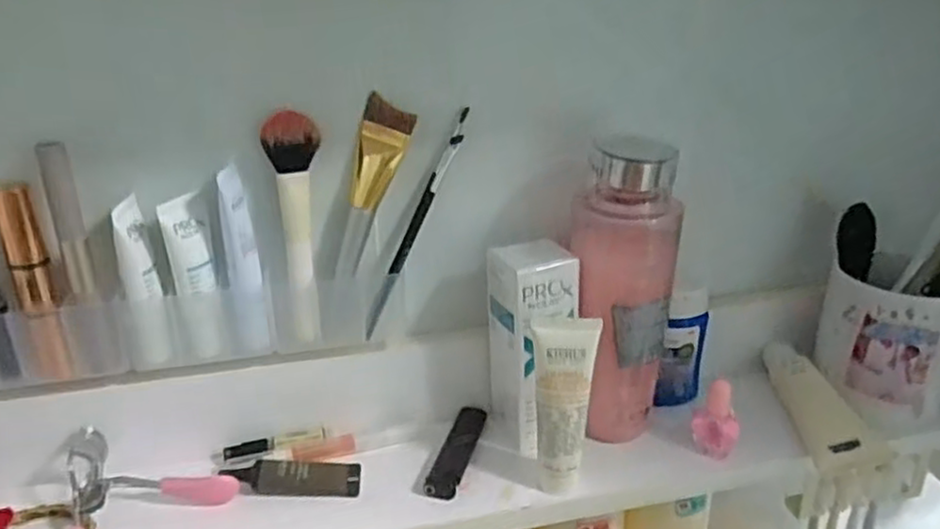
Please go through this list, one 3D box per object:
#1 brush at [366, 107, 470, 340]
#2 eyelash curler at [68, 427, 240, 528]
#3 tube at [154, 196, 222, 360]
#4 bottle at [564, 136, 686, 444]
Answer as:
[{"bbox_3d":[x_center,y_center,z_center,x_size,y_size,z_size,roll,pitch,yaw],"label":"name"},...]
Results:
[{"bbox_3d":[-0.033,-0.025,0.429,0.007,0.145,0.014,21,6,-39],"label":"brush"},{"bbox_3d":[-0.196,0.126,0.388,0.084,0.036,0.101,14,27,31],"label":"eyelash curler"},{"bbox_3d":[-0.151,0.008,0.393,0.021,0.092,0.017,-8,24,-18],"label":"tube"},{"bbox_3d":[0.090,0.016,0.427,0.062,0.173,0.053,6,23,15],"label":"bottle"}]

